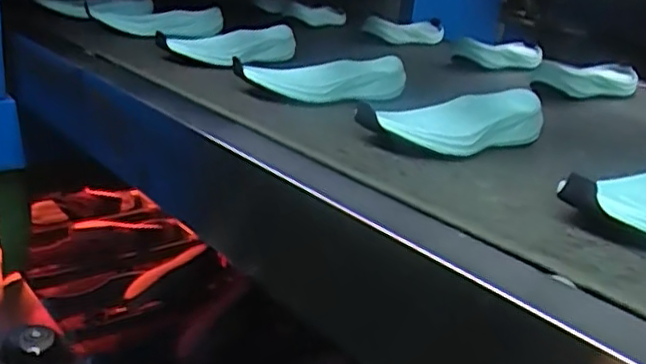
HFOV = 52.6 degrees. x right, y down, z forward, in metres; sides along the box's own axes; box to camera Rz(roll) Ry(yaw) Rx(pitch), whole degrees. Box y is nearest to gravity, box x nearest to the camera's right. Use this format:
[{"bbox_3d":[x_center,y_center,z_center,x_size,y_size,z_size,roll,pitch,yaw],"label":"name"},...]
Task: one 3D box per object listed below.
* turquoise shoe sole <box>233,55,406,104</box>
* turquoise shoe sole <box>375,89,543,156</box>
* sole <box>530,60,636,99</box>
[{"bbox_3d":[0.005,-0.107,0.684,0.189,0.037,0.058,-12,32,-34],"label":"turquoise shoe sole"},{"bbox_3d":[0.122,-0.054,0.566,0.174,0.034,0.058,-10,31,-31],"label":"turquoise shoe sole"},{"bbox_3d":[0.367,-0.142,0.881,0.194,0.040,0.057,-7,30,-27],"label":"sole"}]

